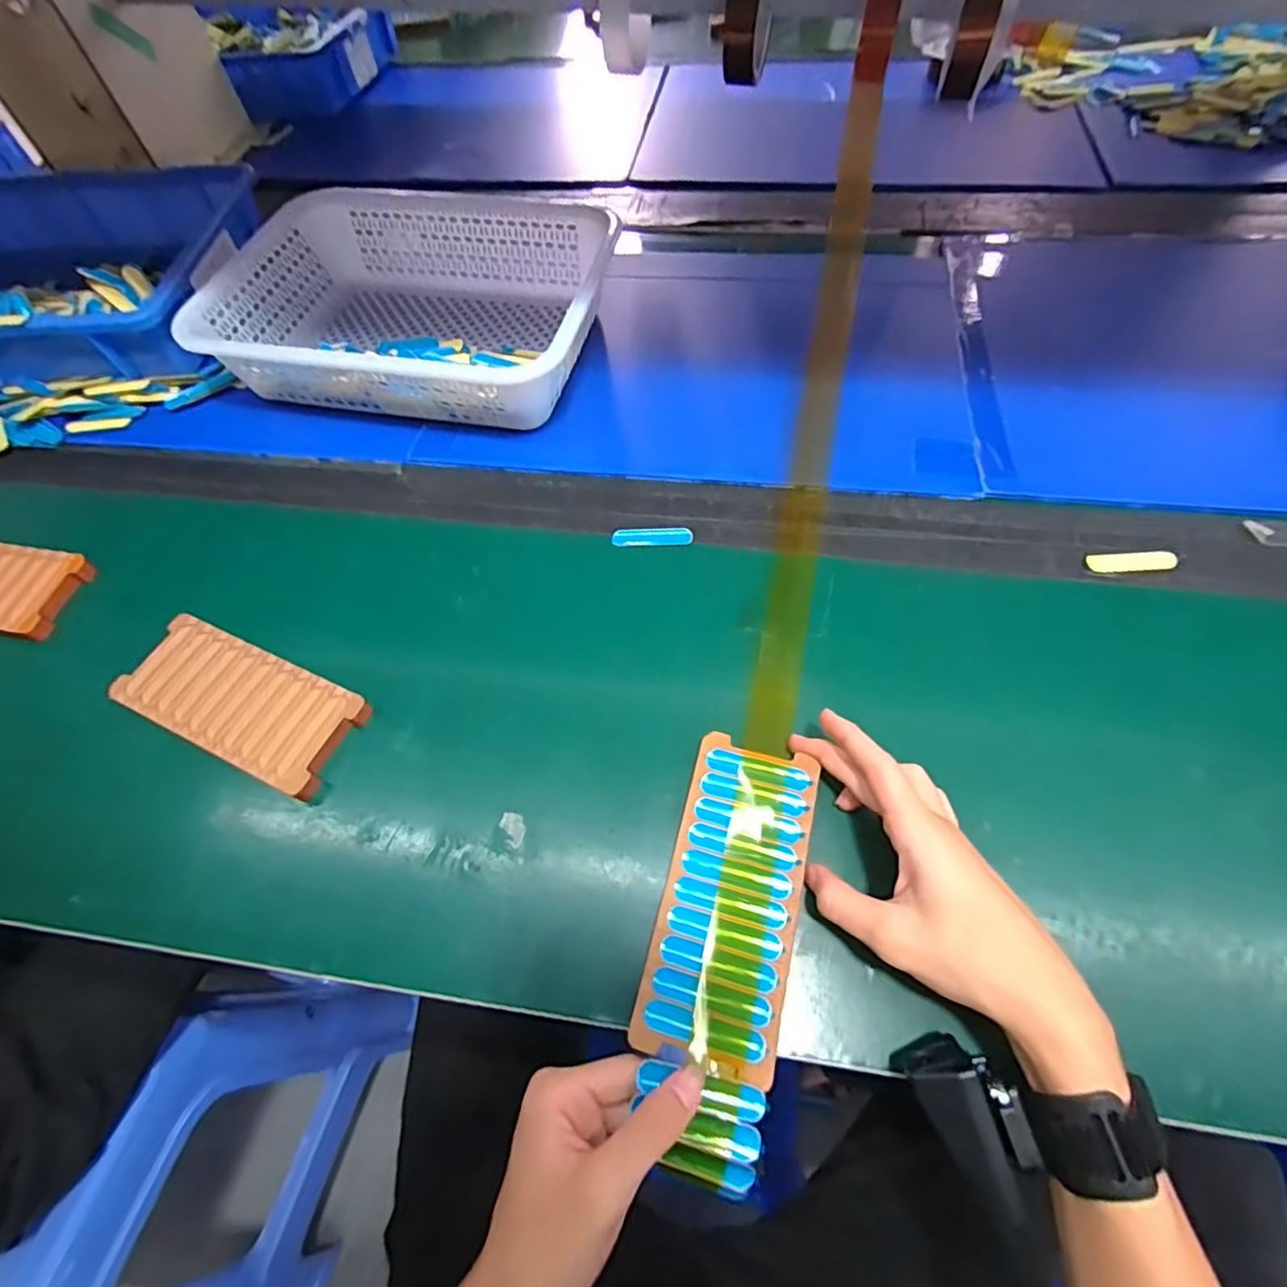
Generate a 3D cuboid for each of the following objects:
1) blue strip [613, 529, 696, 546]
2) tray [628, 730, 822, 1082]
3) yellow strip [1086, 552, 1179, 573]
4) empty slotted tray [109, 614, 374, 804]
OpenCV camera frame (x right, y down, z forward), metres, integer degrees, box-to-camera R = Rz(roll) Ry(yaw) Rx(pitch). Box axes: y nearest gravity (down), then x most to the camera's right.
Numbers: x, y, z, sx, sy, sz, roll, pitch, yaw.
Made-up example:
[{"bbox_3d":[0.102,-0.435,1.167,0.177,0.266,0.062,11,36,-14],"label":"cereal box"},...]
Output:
[{"bbox_3d":[0.007,-0.086,0.494,0.063,0.004,0.016,-1,61,4],"label":"blue strip"},{"bbox_3d":[0.050,0.139,0.346,0.073,0.010,0.168,12,62,11],"label":"tray"},{"bbox_3d":[0.357,-0.060,0.451,0.061,0.004,0.016,-3,61,3],"label":"yellow strip"},{"bbox_3d":[-0.281,0.042,0.437,0.171,0.018,0.074,21,65,15],"label":"empty slotted tray"}]

